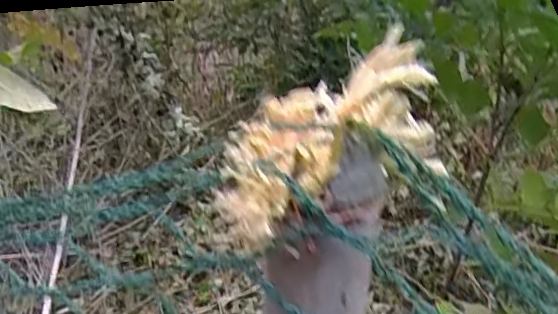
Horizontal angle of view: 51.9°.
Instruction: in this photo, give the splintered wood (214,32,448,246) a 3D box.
[{"bbox_3d":[0.015,-0.003,0.168,0.077,0.033,0.040,-35,34,-14],"label":"splintered wood"}]

